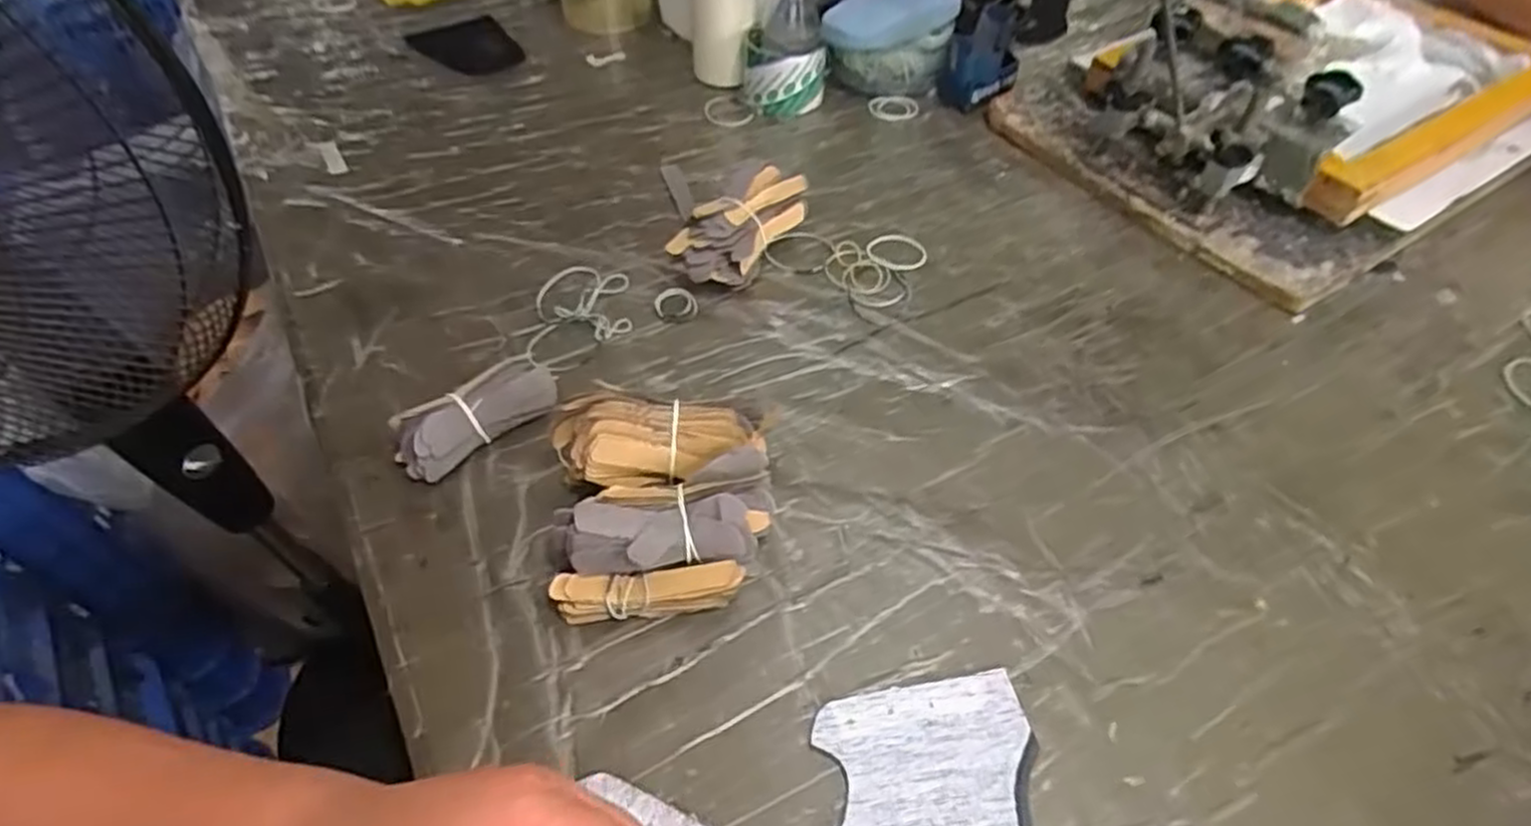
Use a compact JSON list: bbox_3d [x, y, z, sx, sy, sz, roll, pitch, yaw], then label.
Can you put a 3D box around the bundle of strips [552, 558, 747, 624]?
[{"bbox_3d":[-0.062,0.095,0.414,0.098,0.023,0.020,-5,51,-4],"label":"bundle of strips"}]

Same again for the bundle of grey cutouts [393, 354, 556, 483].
[{"bbox_3d":[-0.179,0.001,0.482,0.098,0.035,0.036,-32,57,-24],"label":"bundle of grey cutouts"}]

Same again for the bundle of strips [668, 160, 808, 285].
[{"bbox_3d":[-0.021,-0.145,0.607,0.070,0.052,0.126,21,51,17],"label":"bundle of strips"}]

